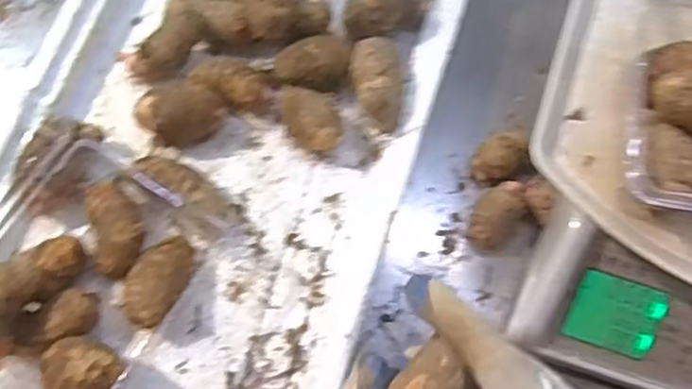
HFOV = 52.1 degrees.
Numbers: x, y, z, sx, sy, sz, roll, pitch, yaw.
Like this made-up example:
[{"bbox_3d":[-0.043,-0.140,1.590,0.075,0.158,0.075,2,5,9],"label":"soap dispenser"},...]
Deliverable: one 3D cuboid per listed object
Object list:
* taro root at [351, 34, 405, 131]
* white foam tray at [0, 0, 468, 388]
[{"bbox_3d":[0.025,-0.088,0.533,0.038,0.036,0.076,-4,71,-2],"label":"taro root"},{"bbox_3d":[-0.103,-0.030,0.528,0.299,0.076,0.466,18,71,4],"label":"white foam tray"}]

